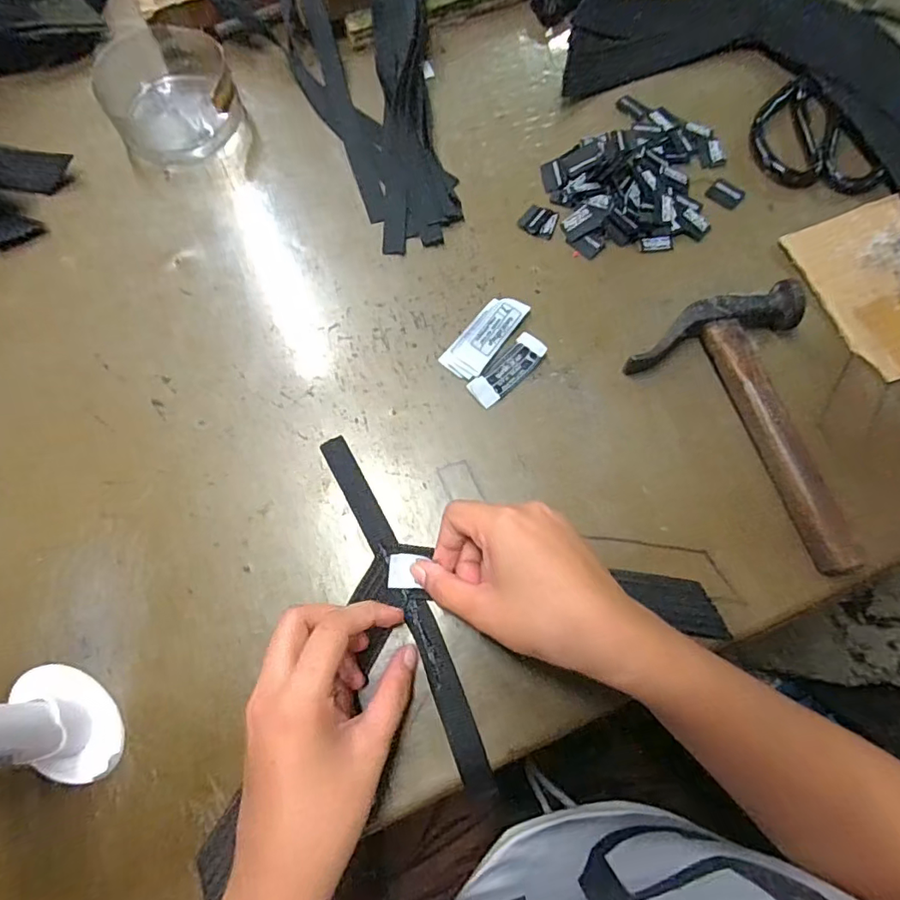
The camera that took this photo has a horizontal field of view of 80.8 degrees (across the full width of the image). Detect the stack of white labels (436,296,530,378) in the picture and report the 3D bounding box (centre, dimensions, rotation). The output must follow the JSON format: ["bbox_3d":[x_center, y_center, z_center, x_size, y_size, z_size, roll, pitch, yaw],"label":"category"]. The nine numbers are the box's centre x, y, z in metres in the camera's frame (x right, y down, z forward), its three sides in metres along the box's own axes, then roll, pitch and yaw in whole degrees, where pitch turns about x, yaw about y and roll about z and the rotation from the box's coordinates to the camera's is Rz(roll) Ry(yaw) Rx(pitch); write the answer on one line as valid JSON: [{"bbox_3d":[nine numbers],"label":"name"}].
[{"bbox_3d":[0.024,-0.079,0.368,0.029,0.008,0.069,38,76,10],"label":"stack of white labels"}]

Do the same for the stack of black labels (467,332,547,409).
[{"bbox_3d":[0.040,-0.055,0.361,0.023,0.006,0.061,43,77,12],"label":"stack of black labels"}]

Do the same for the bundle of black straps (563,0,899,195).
[{"bbox_3d":[0.260,-0.319,0.434,0.314,0.025,0.160,23,74,7],"label":"bundle of black straps"}]

